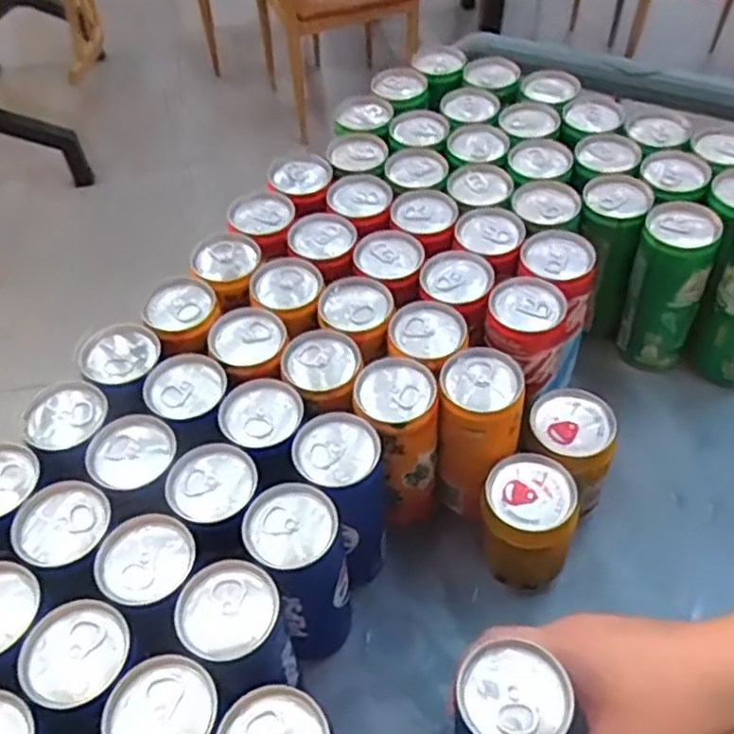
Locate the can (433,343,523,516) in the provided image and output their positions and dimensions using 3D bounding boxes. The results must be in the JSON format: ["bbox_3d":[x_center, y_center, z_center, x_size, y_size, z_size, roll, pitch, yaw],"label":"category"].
[{"bbox_3d":[0.079,0.053,0.509,0.059,0.129,0.063,5,52,6],"label":"can"}]

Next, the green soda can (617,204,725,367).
[{"bbox_3d":[0.248,-0.067,0.596,0.059,0.141,0.057,-1,51,1],"label":"green soda can"}]

